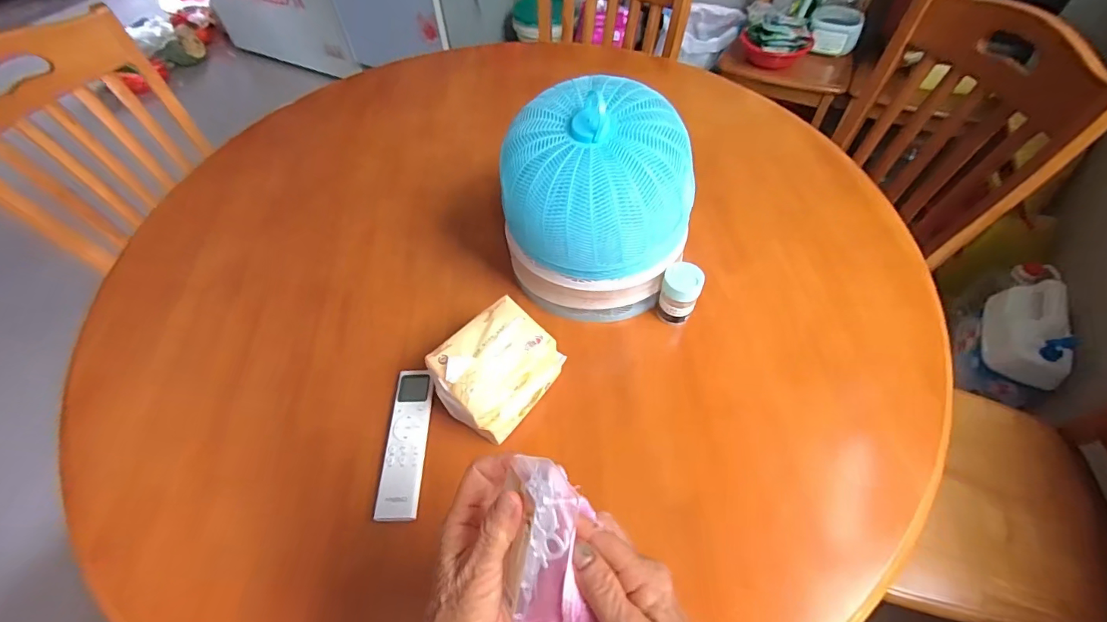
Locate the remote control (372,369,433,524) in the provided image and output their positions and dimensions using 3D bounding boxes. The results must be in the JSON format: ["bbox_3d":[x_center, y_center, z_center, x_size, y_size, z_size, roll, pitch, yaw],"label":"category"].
[{"bbox_3d":[-0.171,0.150,0.551,0.046,0.015,0.176,-2,57,1],"label":"remote control"}]

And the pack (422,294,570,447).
[{"bbox_3d":[-0.066,0.071,0.552,0.107,0.098,0.136,37,65,23],"label":"pack"}]

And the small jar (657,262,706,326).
[{"bbox_3d":[0.166,-0.020,0.619,0.049,0.085,0.047,-1,57,2],"label":"small jar"}]

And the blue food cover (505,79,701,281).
[{"bbox_3d":[0.048,-0.155,0.552,0.204,0.144,0.189,-16,57,-9],"label":"blue food cover"}]

